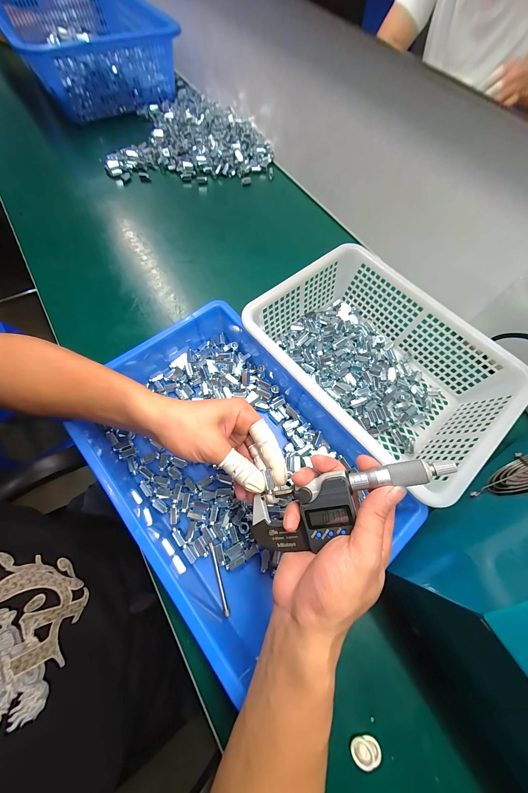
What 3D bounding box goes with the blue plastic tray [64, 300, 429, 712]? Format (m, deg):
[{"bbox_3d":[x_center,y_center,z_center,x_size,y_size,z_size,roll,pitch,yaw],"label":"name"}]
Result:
[{"bbox_3d":[-0.038,0.080,0.304,0.275,0.064,0.392,-37,73,-16],"label":"blue plastic tray"}]

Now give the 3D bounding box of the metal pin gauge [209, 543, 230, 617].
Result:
[{"bbox_3d":[-0.049,0.199,0.278,0.005,0.006,0.070,-17,69,-9],"label":"metal pin gauge"}]

